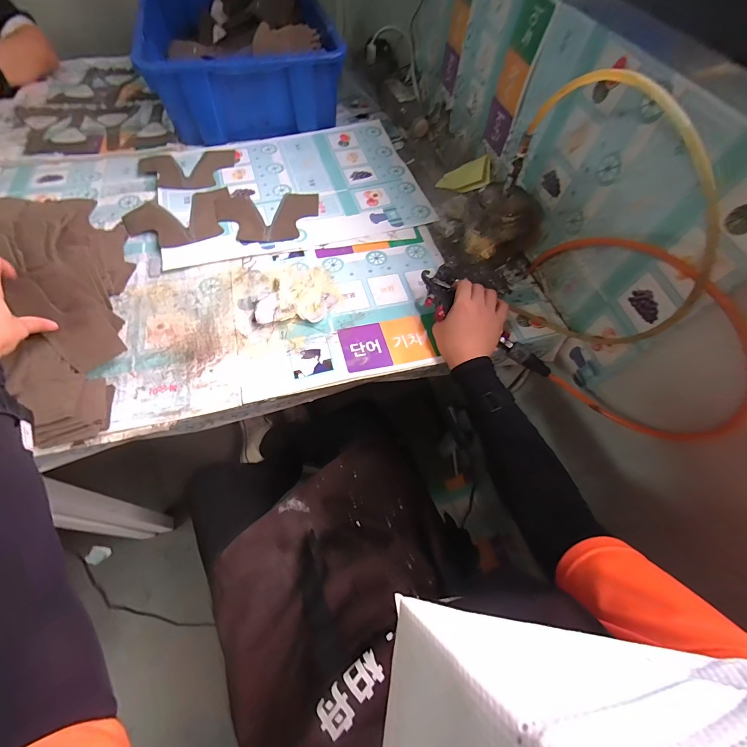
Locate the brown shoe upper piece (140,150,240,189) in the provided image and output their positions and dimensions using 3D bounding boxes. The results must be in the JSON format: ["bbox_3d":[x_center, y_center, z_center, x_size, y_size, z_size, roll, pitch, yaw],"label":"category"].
[{"bbox_3d":[-0.392,-0.434,0.742,0.202,0.004,0.136,-14,60,-12],"label":"brown shoe upper piece"}]

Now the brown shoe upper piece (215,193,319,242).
[{"bbox_3d":[-0.207,-0.307,0.677,0.197,0.011,0.139,-5,61,-6],"label":"brown shoe upper piece"}]

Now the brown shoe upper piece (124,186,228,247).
[{"bbox_3d":[-0.366,-0.297,0.662,0.194,0.009,0.137,-23,64,-15],"label":"brown shoe upper piece"}]

